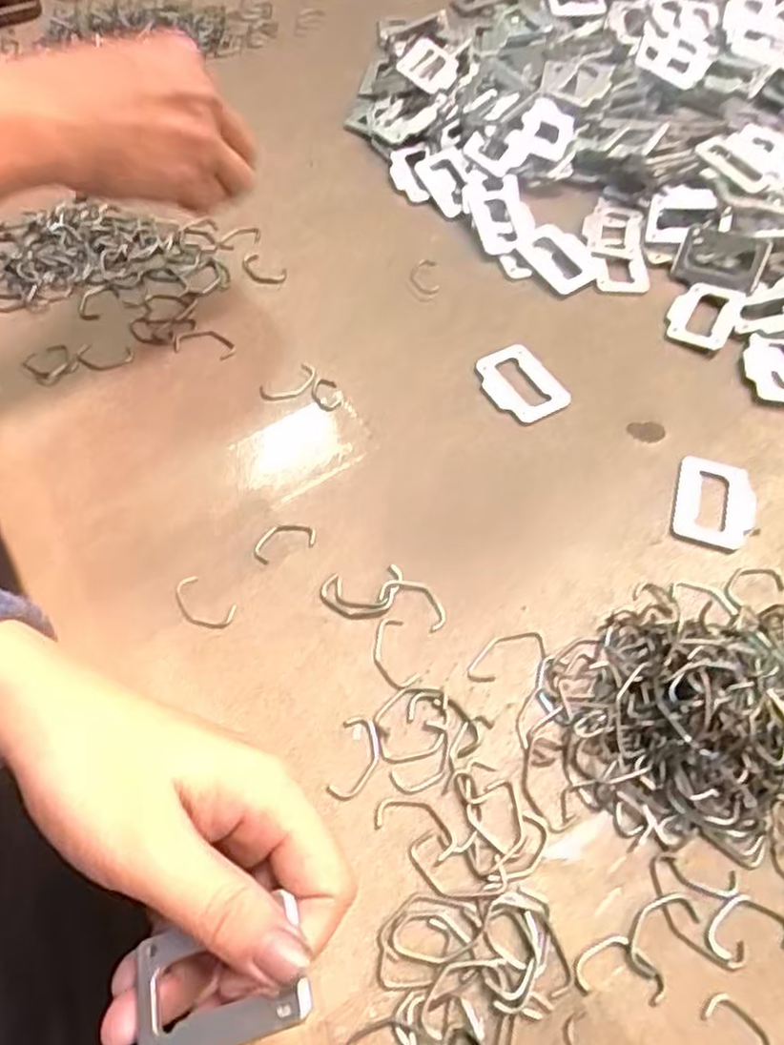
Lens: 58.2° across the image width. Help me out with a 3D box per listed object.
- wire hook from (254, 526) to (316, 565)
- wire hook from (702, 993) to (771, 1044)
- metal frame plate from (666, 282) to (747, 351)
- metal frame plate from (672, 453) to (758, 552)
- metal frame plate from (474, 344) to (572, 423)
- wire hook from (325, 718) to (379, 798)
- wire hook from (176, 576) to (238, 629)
[{"bbox_3d":[-0.054,0.009,0.348,0.032,0.004,0.016,-22,61,-15],"label":"wire hook"},{"bbox_3d":[0.124,0.183,0.244,0.018,0.004,0.034,-17,60,-12],"label":"wire hook"},{"bbox_3d":[0.193,-0.130,0.437,0.038,0.009,0.050,26,61,14],"label":"metal frame plate"},{"bbox_3d":[0.168,-0.011,0.366,0.040,0.004,0.054,16,59,8],"label":"metal frame plate"},{"bbox_3d":[0.074,-0.080,0.406,0.039,0.004,0.053,-28,63,-18],"label":"metal frame plate"},{"bbox_3d":[-0.015,0.098,0.293,0.018,0.004,0.034,11,58,5],"label":"wire hook"},{"bbox_3d":[-0.089,0.038,0.328,0.033,0.004,0.018,32,62,17],"label":"wire hook"}]

